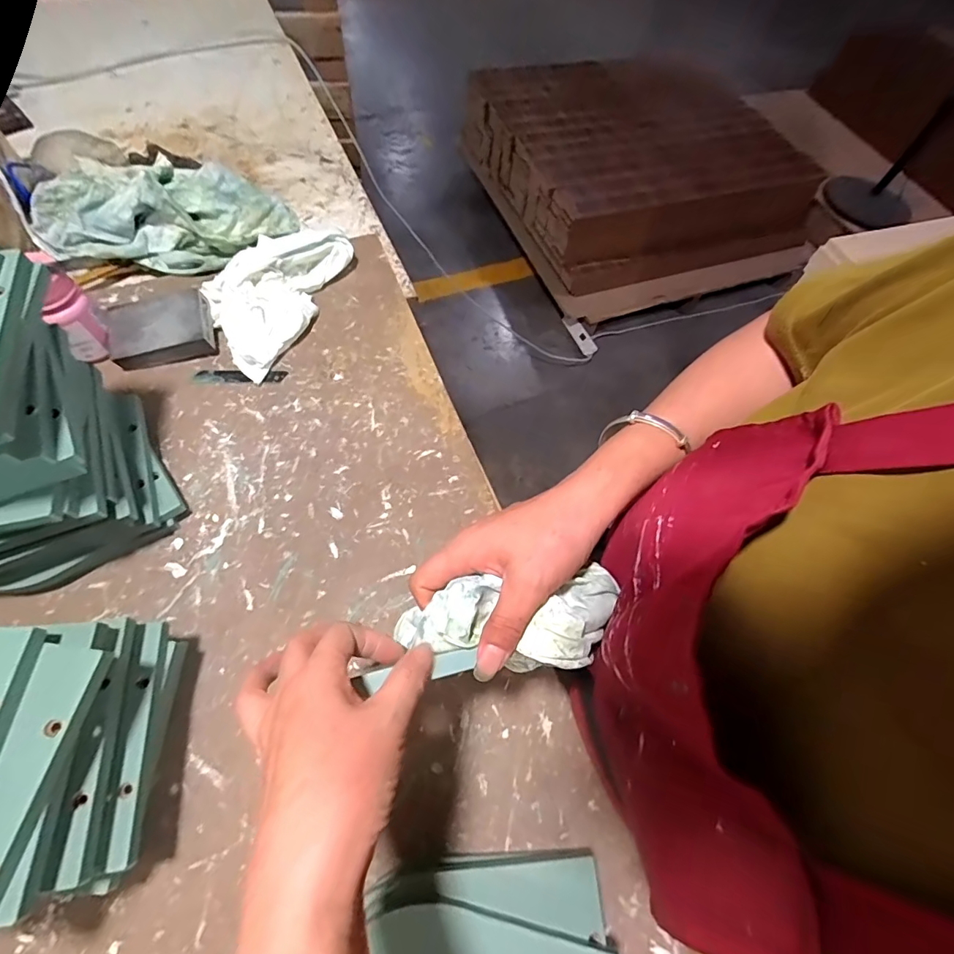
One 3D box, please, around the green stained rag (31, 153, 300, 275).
[{"bbox_3d":[-0.403,-0.341,0.590,0.301,0.094,0.156,-1,62,-5],"label":"green stained rag"}]

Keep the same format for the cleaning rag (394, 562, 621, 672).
[{"bbox_3d":[0.016,0.084,0.279,0.132,0.043,0.058,-1,62,4],"label":"cleaning rag"}]

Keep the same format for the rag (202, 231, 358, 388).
[{"bbox_3d":[-0.248,-0.225,0.556,0.128,0.047,0.219,22,63,7],"label":"rag"}]

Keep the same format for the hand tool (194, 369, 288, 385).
[{"bbox_3d":[-0.267,-0.113,0.522,0.099,0.005,0.021,-1,62,-5],"label":"hand tool"}]

